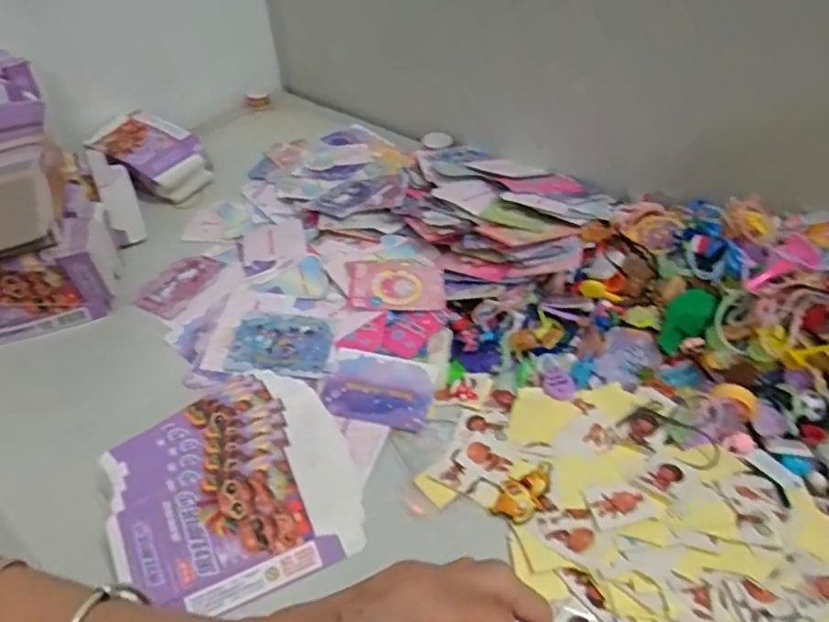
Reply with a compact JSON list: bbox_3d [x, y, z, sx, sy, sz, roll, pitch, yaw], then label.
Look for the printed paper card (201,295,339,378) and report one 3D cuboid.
[{"bbox_3d":[-0.120,0.022,0.539,0.114,0.010,0.081,4,44,6],"label":"printed paper card"}]

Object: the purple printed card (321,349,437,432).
[{"bbox_3d":[-0.029,0.062,0.494,0.087,0.009,0.059,10,45,12],"label":"purple printed card"}]

